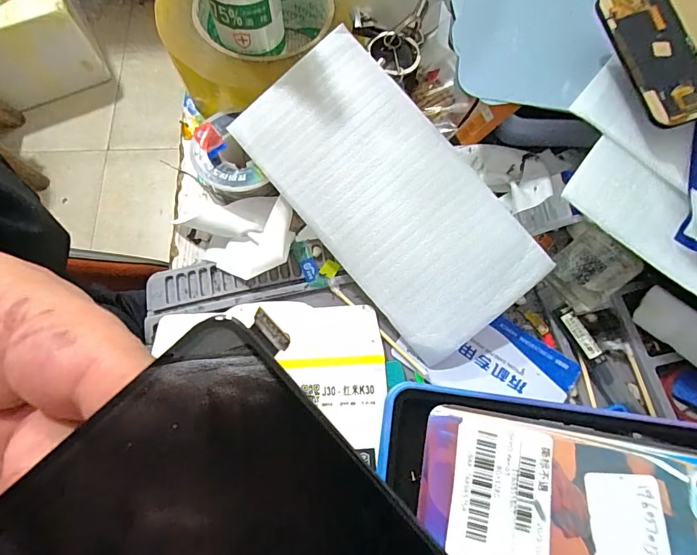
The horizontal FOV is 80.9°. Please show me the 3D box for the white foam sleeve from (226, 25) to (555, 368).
[{"bbox_3d":[0.018,-0.043,0.215,0.084,0.006,0.167,-39,85,0],"label":"white foam sleeve"}]

